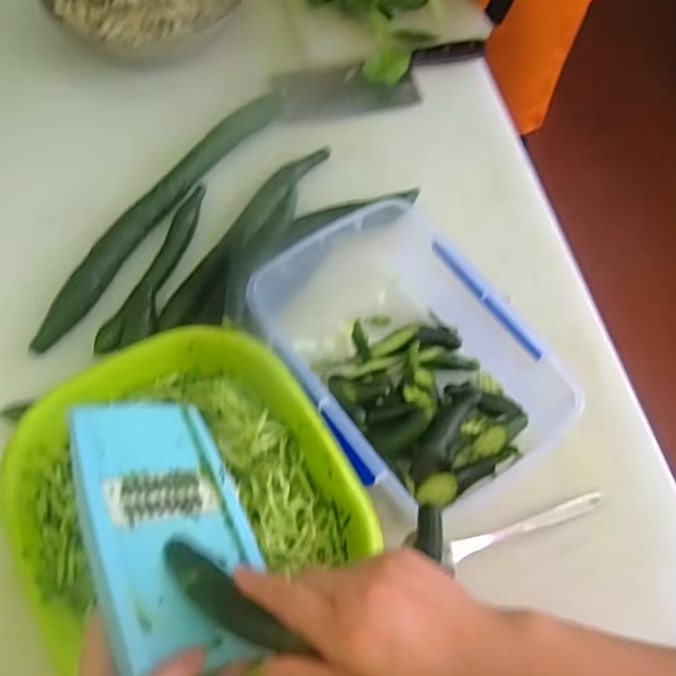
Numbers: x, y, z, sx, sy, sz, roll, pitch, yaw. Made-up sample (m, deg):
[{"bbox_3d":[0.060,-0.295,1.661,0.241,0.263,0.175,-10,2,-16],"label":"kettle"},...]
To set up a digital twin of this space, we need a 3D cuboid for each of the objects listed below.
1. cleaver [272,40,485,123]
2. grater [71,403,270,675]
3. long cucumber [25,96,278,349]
[{"bbox_3d":[0.069,-0.356,0.882,0.308,0.029,0.080,-13,66,-10],"label":"cleaver"},{"bbox_3d":[-0.105,0.148,0.430,0.112,0.014,0.265,4,44,-40],"label":"grater"},{"bbox_3d":[-0.212,-0.162,0.769,0.043,0.034,0.435,32,67,11],"label":"long cucumber"}]

